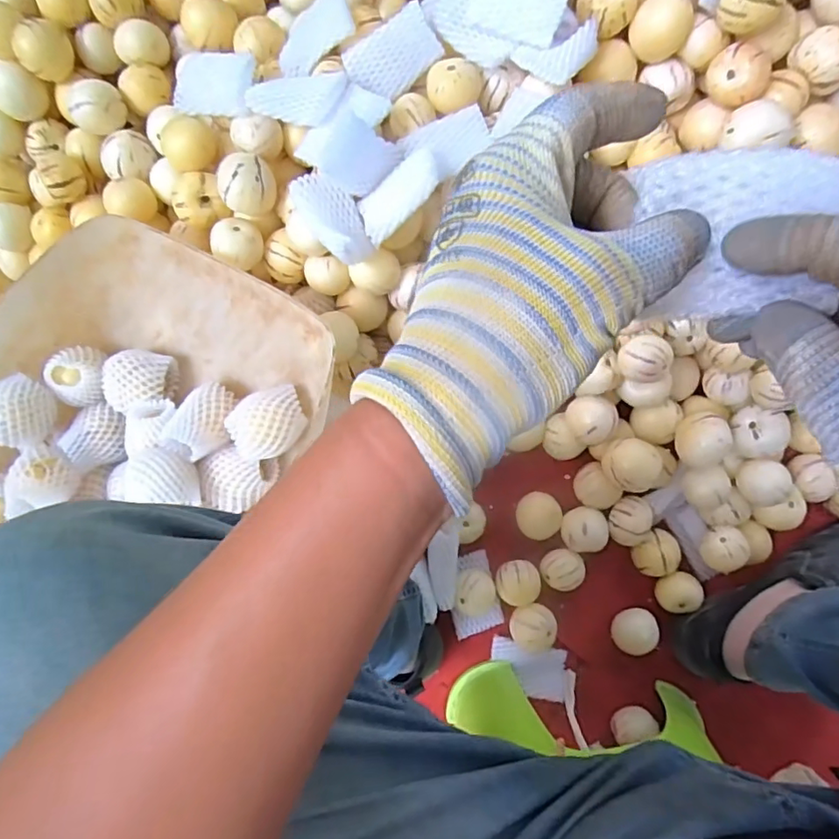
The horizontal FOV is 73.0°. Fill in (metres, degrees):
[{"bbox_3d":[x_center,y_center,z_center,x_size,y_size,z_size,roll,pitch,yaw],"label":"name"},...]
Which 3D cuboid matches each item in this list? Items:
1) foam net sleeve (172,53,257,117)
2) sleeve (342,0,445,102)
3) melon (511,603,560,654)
[{"bbox_3d":[-0.199,-0.322,0.545,0.091,0.014,0.055,16,100,23],"label":"foam net sleeve"},{"bbox_3d":[-0.024,-0.337,0.522,0.086,0.016,0.051,-36,82,0],"label":"sleeve"},{"bbox_3d":[0.126,0.228,0.623,0.051,0.045,0.047,0,83,4],"label":"melon"}]

